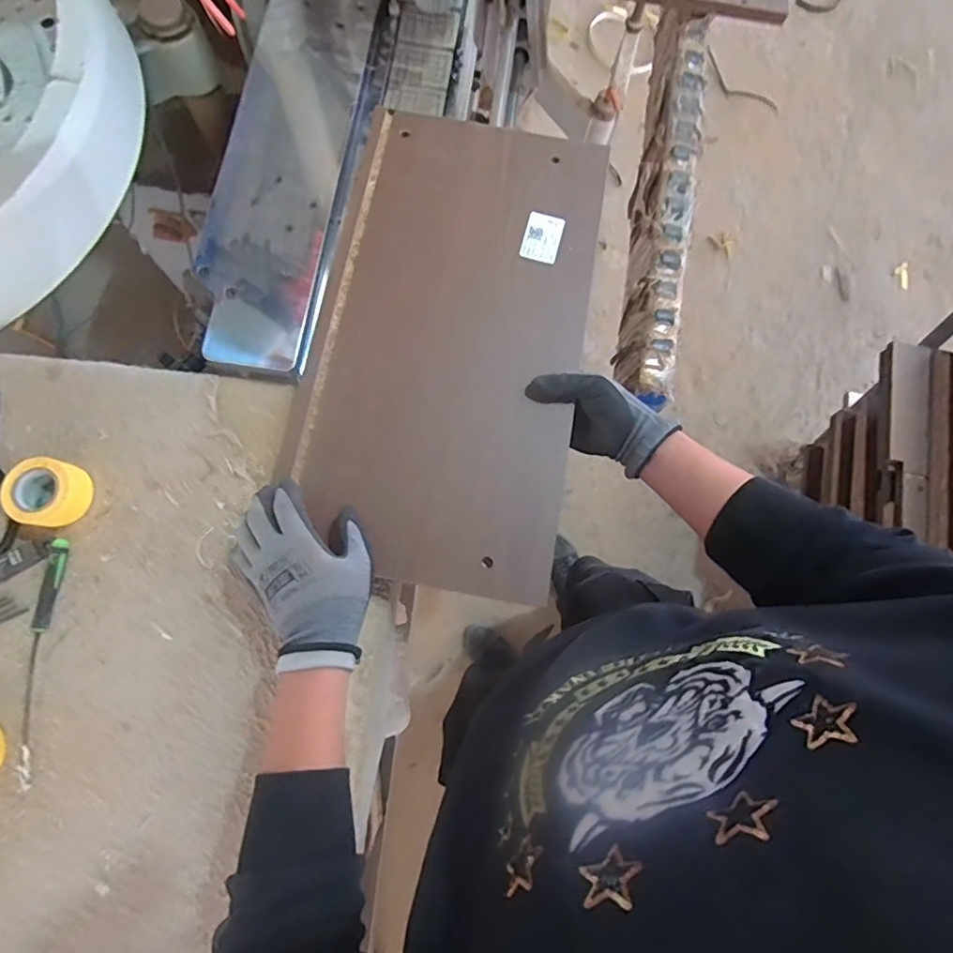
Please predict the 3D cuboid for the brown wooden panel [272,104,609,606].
[{"bbox_3d":[-0.030,-0.155,0.575,0.286,0.024,0.531,10,77,2],"label":"brown wooden panel"}]

